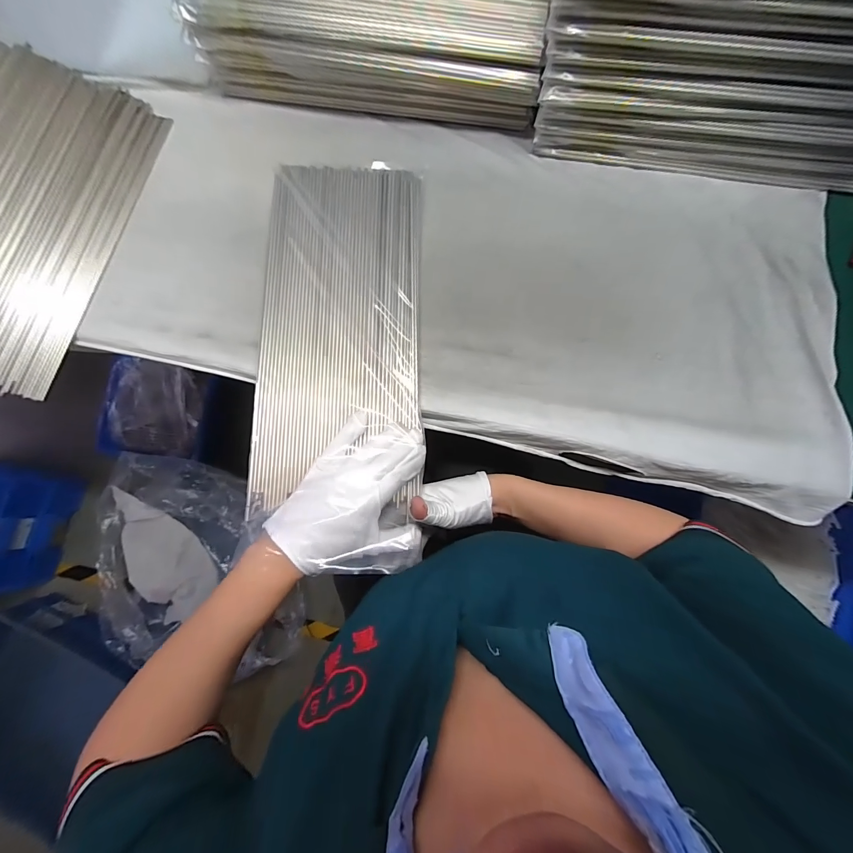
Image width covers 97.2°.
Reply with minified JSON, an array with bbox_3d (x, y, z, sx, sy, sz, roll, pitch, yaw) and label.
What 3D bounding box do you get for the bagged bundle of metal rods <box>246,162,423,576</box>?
[{"bbox_3d":[-0.091,-0.084,0.400,0.172,0.019,0.435,0,80,-1],"label":"bagged bundle of metal rods"}]

